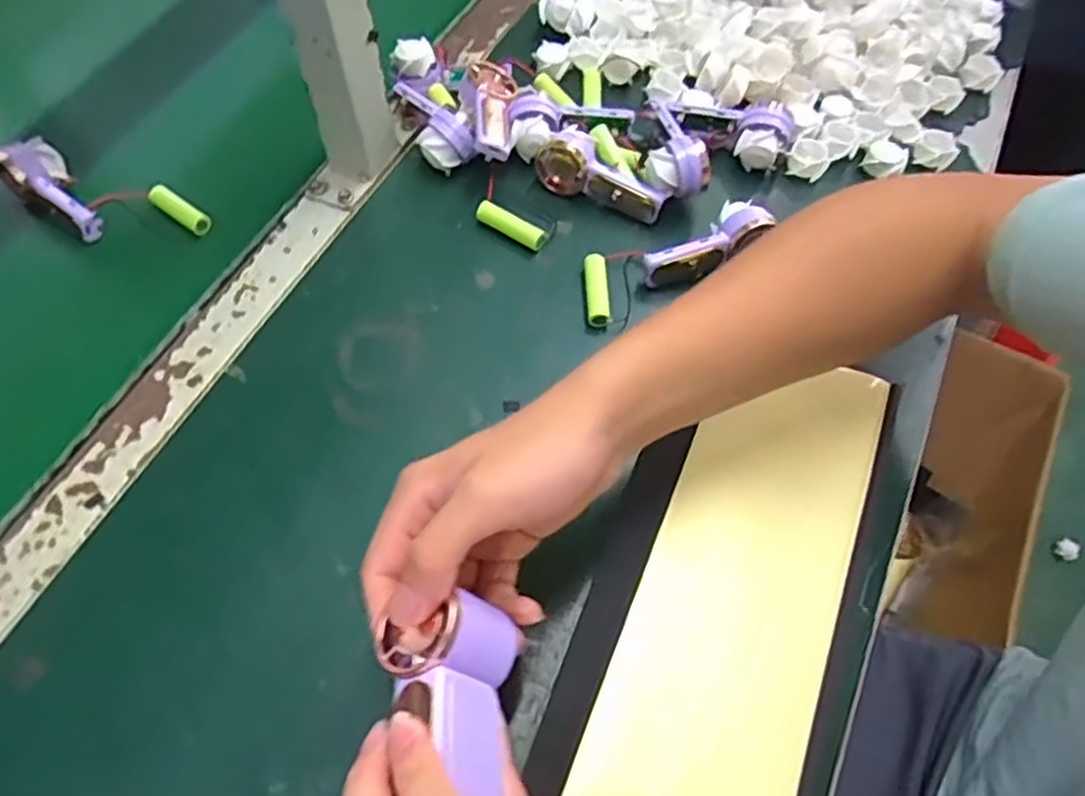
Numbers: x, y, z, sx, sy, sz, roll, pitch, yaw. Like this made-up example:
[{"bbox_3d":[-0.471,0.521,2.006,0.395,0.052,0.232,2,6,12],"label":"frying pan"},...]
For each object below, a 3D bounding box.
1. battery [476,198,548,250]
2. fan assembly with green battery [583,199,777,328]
[{"bbox_3d":[-0.021,-0.119,0.513,0.051,0.016,0.014,28,64,14],"label":"battery"},{"bbox_3d":[0.086,-0.091,0.492,0.132,0.027,0.050,-25,63,-1],"label":"fan assembly with green battery"}]

